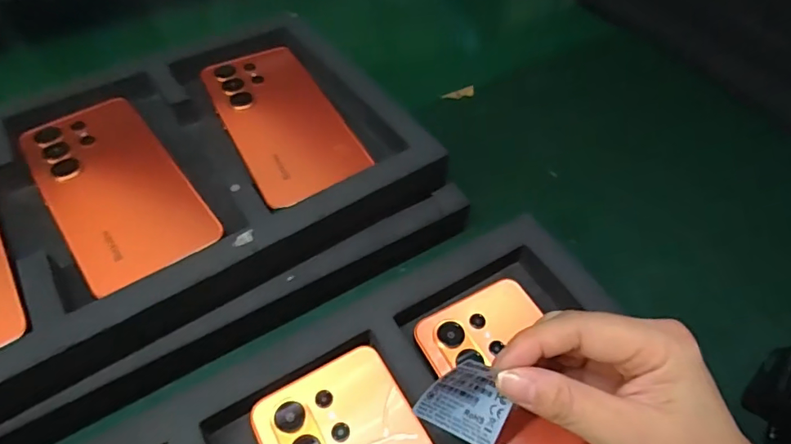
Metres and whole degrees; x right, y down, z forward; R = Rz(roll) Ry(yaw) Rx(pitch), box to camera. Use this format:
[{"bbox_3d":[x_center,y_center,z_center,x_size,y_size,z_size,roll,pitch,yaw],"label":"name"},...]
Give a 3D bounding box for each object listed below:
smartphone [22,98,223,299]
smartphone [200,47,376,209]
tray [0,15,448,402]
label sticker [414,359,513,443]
[{"bbox_3d":[-0.184,-0.025,0.323,0.076,0.010,0.161,-32,58,-25],"label":"smartphone"},{"bbox_3d":[-0.085,-0.078,0.366,0.076,0.005,0.163,-22,55,-19],"label":"smartphone"},{"bbox_3d":[-0.224,0.006,0.304,0.480,0.045,0.249,-29,57,-23],"label":"tray"},{"bbox_3d":[0.032,0.075,0.209,0.038,0.008,0.031,30,86,-14],"label":"label sticker"}]

